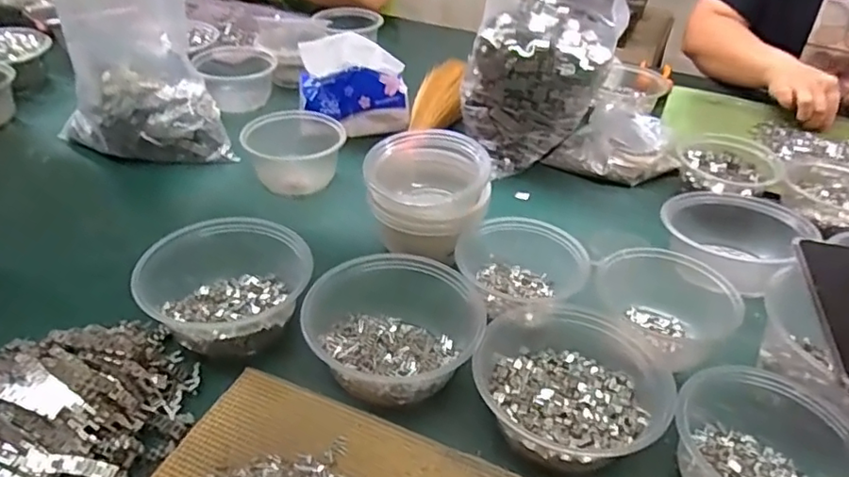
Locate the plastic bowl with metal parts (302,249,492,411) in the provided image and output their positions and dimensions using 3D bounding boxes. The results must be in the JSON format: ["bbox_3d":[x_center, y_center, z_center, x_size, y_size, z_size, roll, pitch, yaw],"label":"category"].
[{"bbox_3d":[-0.028,0.063,0.477,0.134,0.064,0.141,2,38,-1],"label":"plastic bowl with metal parts"}]

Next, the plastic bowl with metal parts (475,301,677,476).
[{"bbox_3d":[0.113,0.103,0.446,0.133,0.053,0.143,2,38,-1],"label":"plastic bowl with metal parts"}]

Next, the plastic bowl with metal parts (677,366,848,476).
[{"bbox_3d":[0.228,0.141,0.402,0.111,0.054,0.102,2,38,-1],"label":"plastic bowl with metal parts"}]

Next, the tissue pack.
[{"bbox_3d":[-0.089,-0.198,0.770,0.138,0.123,0.054,-3,38,-8],"label":"tissue pack"}]

